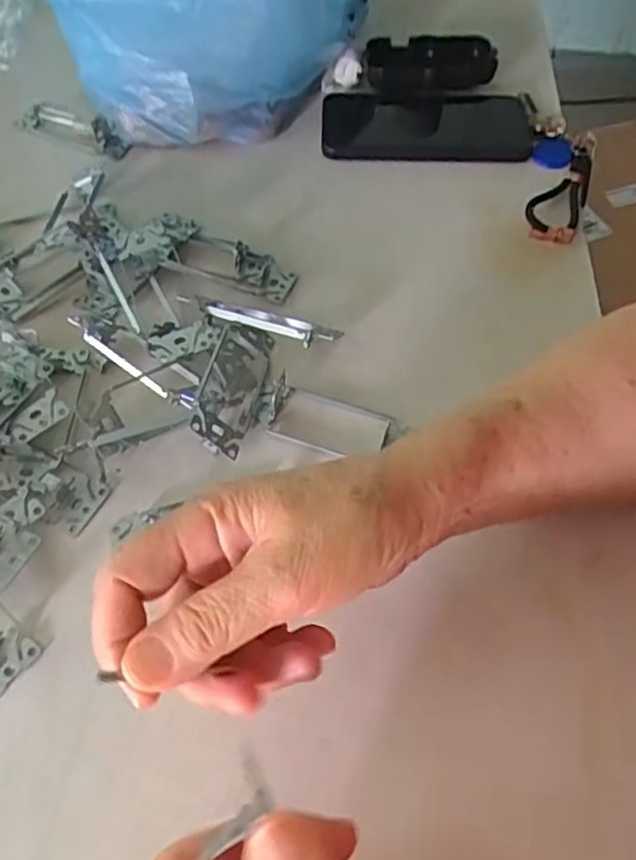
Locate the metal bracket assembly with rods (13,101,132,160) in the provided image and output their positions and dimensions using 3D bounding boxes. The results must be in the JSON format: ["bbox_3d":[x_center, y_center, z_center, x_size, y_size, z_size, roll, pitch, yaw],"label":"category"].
[{"bbox_3d":[-0.201,-0.250,0.559,0.099,0.023,0.031,27,61,14],"label":"metal bracket assembly with rods"}]

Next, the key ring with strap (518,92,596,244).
[{"bbox_3d":[0.192,-0.215,0.540,0.057,0.019,0.191,8,57,4],"label":"key ring with strap"}]

